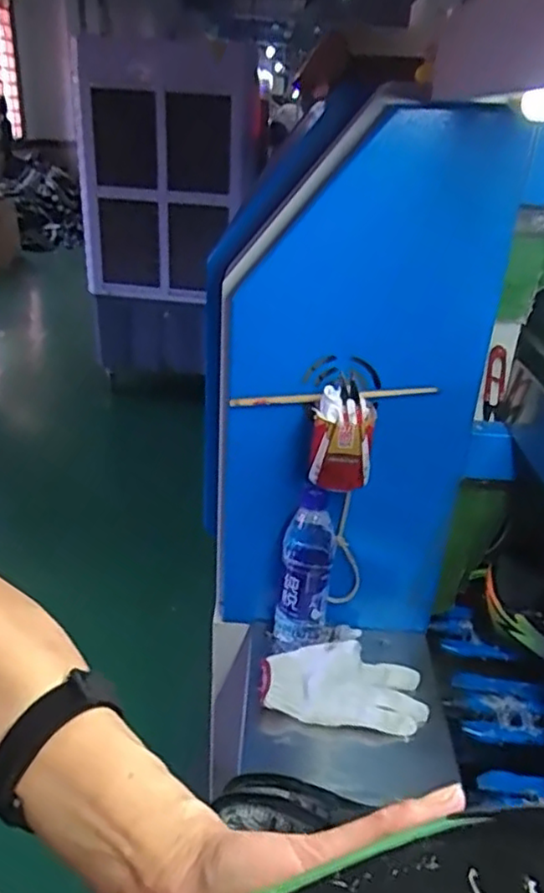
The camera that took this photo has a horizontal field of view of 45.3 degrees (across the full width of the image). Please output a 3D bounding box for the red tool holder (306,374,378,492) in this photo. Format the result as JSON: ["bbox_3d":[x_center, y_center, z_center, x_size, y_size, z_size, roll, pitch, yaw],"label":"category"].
[{"bbox_3d":[0.075,-0.012,0.705,0.068,0.108,0.056,8,28,10],"label":"red tool holder"}]

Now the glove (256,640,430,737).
[{"bbox_3d":[0.081,0.277,0.759,0.187,0.041,0.086,4,27,3],"label":"glove"}]

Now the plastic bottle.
[{"bbox_3d":[0.040,0.153,0.798,0.064,0.219,0.056,5,27,5],"label":"plastic bottle"}]

